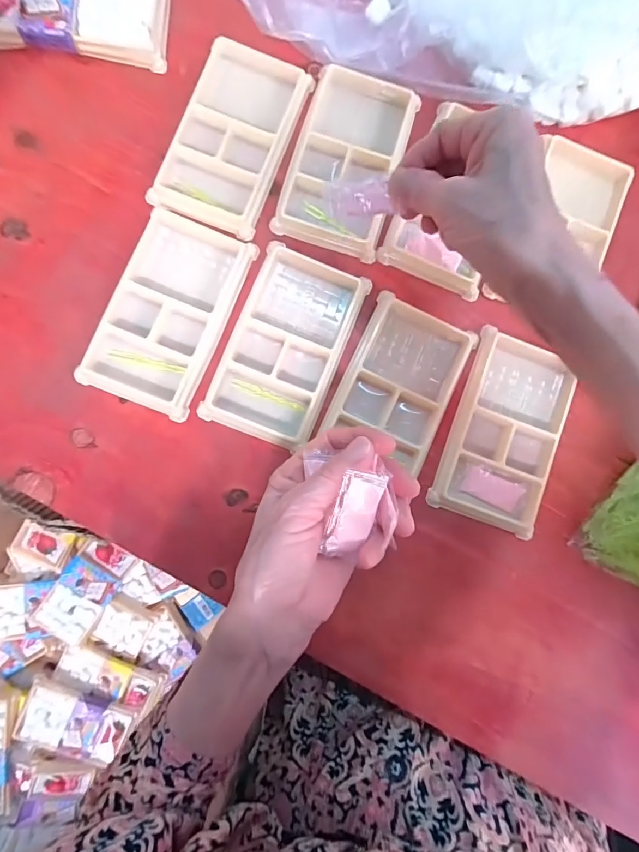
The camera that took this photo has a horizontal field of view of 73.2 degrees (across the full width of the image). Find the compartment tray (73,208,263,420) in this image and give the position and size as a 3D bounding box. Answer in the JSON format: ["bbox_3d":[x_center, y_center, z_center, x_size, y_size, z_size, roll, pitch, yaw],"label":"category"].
[{"bbox_3d":[-0.104,-0.080,0.303,0.074,0.010,0.135,23,84,-2],"label":"compartment tray"}]

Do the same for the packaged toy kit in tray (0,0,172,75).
[{"bbox_3d":[-0.179,-0.306,0.311,0.132,0.019,0.075,4,85,-3],"label":"packaged toy kit in tray"}]

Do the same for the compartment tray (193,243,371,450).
[{"bbox_3d":[-0.022,-0.057,0.305,0.079,0.011,0.135,21,84,-2],"label":"compartment tray"}]

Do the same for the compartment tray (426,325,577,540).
[{"bbox_3d":[0.136,0.003,0.311,0.075,0.011,0.137,21,84,-2],"label":"compartment tray"}]

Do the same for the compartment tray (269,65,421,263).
[{"bbox_3d":[0.021,-0.196,0.324,0.077,0.019,0.132,18,85,-2],"label":"compartment tray"}]

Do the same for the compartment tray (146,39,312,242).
[{"bbox_3d":[-0.062,-0.213,0.318,0.076,0.011,0.137,22,84,-2],"label":"compartment tray"}]

